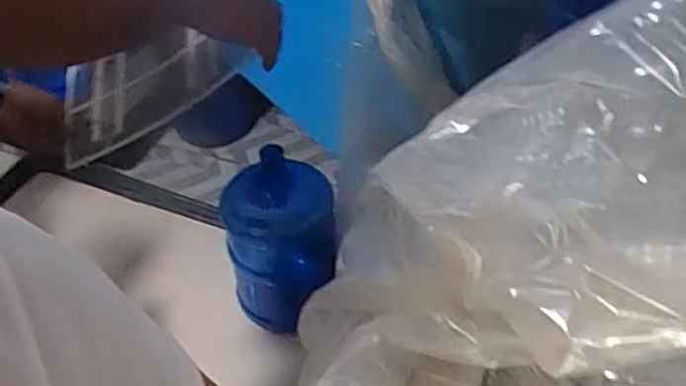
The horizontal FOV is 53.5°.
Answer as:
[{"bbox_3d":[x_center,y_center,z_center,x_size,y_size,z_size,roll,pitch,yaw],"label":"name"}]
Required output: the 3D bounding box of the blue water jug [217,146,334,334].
[{"bbox_3d":[-0.145,0.108,1.608,0.251,0.449,0.237,-4,43,-2],"label":"blue water jug"}]

